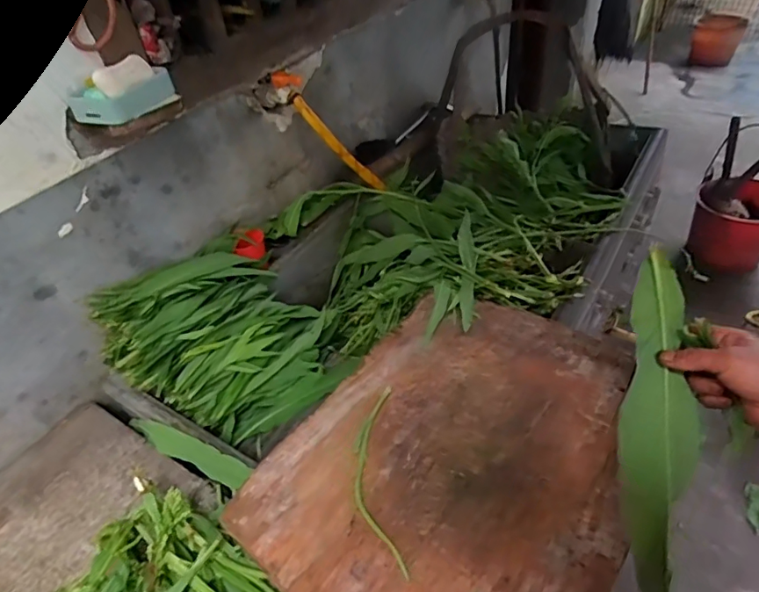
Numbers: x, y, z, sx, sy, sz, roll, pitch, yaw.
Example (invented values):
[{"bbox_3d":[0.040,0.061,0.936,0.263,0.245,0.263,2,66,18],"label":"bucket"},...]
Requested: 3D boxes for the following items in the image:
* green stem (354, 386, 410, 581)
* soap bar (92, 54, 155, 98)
[{"bbox_3d":[-0.003,0.199,0.573,0.050,0.014,0.223,-6,42,2],"label":"green stem"},{"bbox_3d":[-0.313,-0.273,0.622,0.025,0.029,0.075,20,49,28],"label":"soap bar"}]

